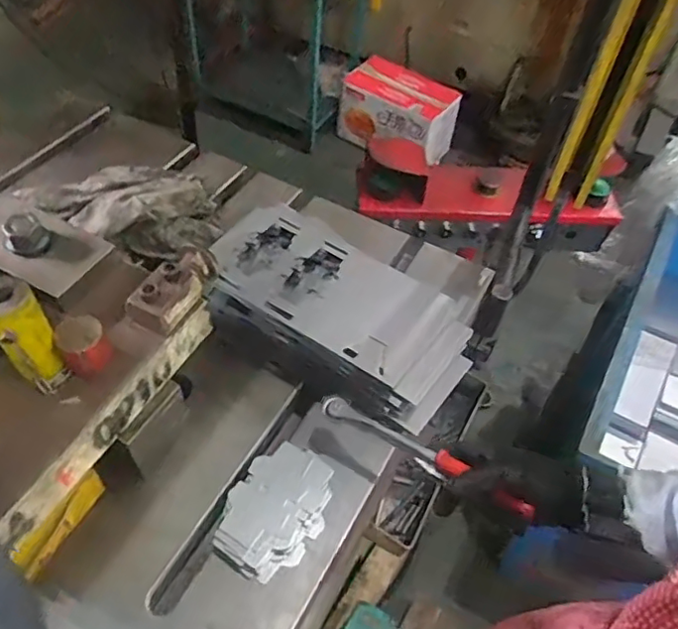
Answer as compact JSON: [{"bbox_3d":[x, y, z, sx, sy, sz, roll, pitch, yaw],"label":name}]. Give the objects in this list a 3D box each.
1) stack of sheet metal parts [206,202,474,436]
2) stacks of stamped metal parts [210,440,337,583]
[{"bbox_3d":[-0.009,-0.007,0.695,0.330,0.092,0.174,30,57,19],"label":"stack of sheet metal parts"},{"bbox_3d":[-0.060,0.189,0.575,0.085,0.025,0.121,27,56,17],"label":"stacks of stamped metal parts"}]

